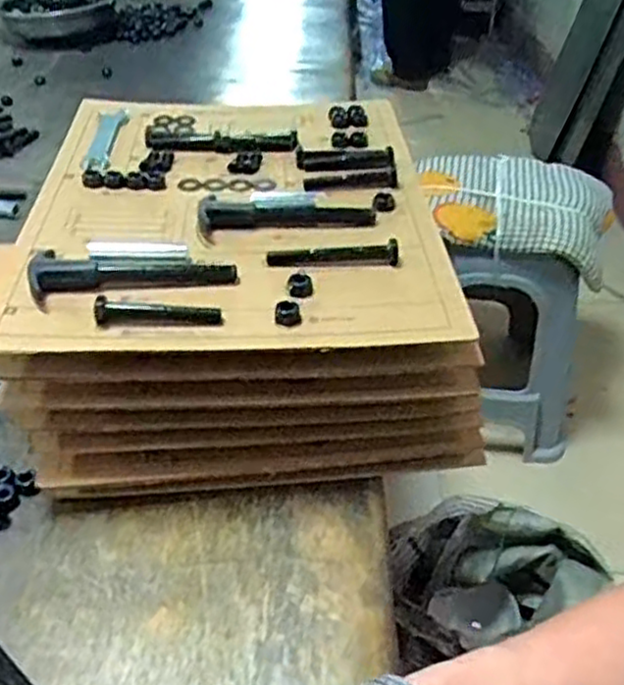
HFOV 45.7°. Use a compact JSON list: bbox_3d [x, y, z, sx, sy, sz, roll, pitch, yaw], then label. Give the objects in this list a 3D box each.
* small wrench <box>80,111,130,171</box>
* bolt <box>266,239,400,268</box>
[{"bbox_3d":[-0.179,-0.176,0.641,0.025,0.007,0.117,-1,39,-3],"label":"small wrench"},{"bbox_3d":[0.014,-0.060,0.504,0.089,0.011,0.012,1,39,-1],"label":"bolt"}]

